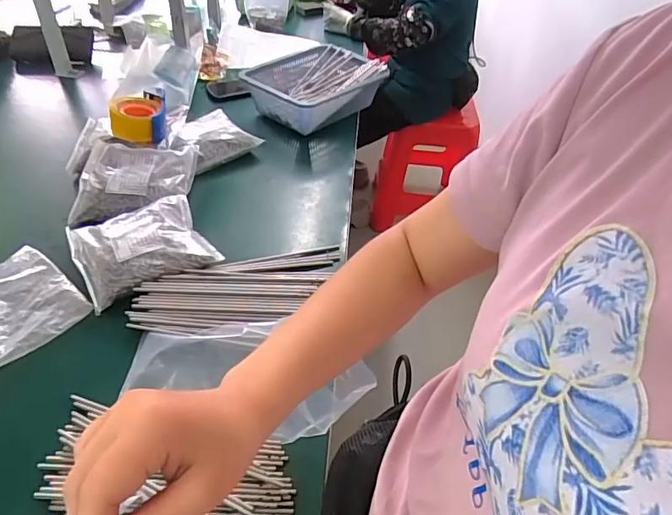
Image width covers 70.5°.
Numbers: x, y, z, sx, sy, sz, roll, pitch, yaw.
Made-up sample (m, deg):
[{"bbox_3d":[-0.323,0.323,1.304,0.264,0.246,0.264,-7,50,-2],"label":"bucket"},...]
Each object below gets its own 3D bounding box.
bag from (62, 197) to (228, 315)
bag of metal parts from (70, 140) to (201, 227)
[{"bbox_3d":[-0.310,-0.028,0.760,0.197,0.035,0.181,-22,49,-26],"label":"bag"},{"bbox_3d":[-0.367,-0.144,0.877,0.195,0.062,0.174,-1,43,-6],"label":"bag of metal parts"}]

